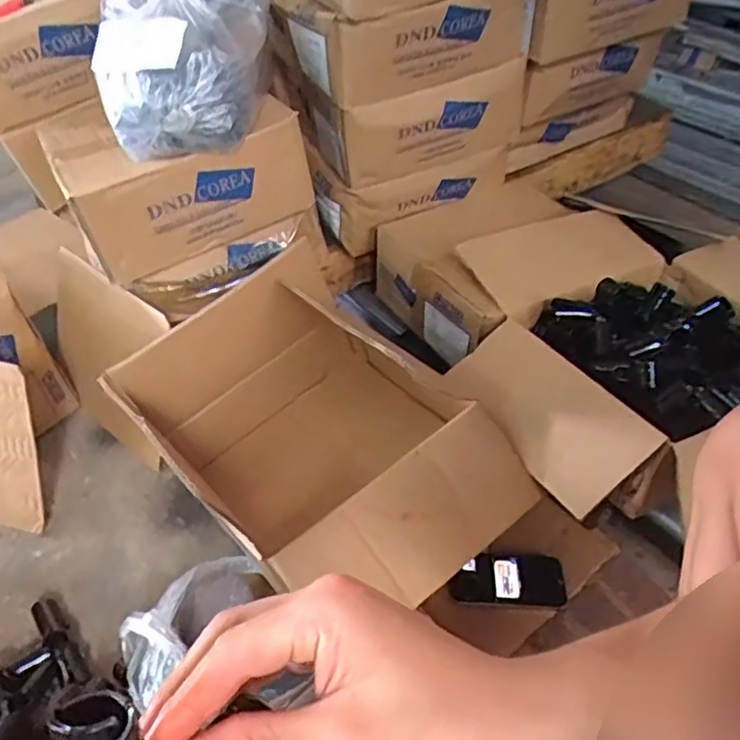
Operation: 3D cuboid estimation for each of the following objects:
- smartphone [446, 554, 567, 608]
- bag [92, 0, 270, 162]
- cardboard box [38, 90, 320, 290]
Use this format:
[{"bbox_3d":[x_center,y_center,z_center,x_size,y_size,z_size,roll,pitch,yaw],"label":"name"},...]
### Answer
[{"bbox_3d":[0.176,0.264,0.831,0.146,0.013,0.071,0,44,3],"label":"smartphone"},{"bbox_3d":[-0.251,-0.418,0.873,0.217,0.162,0.228,-2,44,1],"label":"bag"},{"bbox_3d":[-0.295,-0.316,0.993,0.322,0.147,0.300,-23,48,-19],"label":"cardboard box"}]

